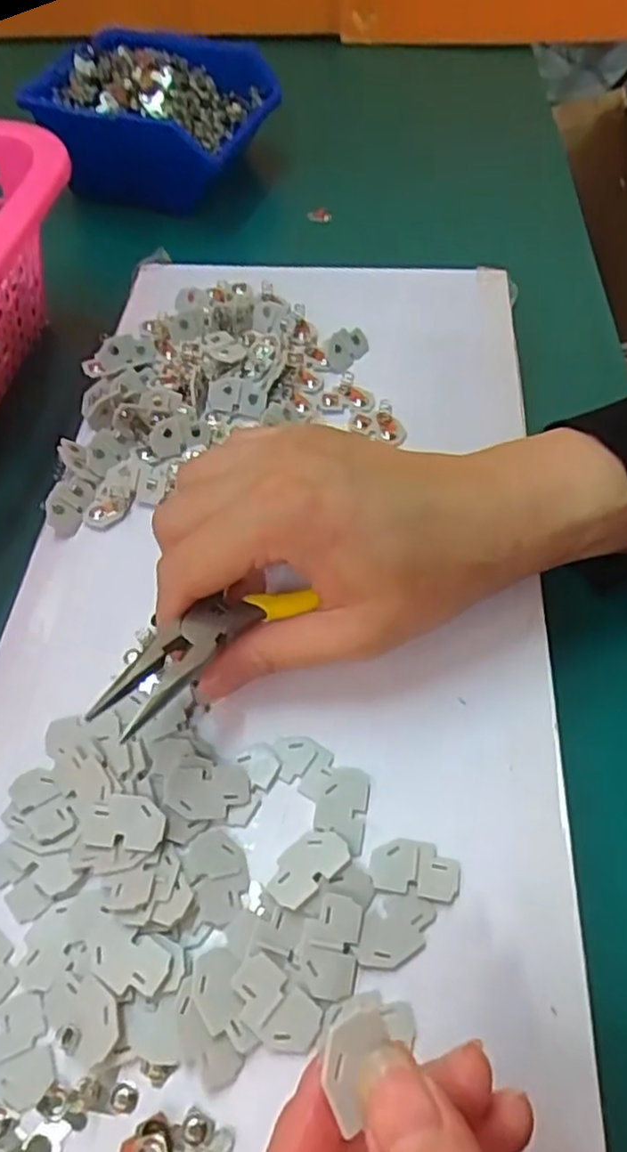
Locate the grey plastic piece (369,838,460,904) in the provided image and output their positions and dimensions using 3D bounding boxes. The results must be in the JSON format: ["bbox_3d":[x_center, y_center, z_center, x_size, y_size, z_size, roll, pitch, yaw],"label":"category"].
[{"bbox_3d":[0.032,0.089,0.220,0.026,0.004,0.017,7,55,7],"label":"grey plastic piece"}]

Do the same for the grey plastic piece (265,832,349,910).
[{"bbox_3d":[-0.002,0.088,0.219,0.025,0.004,0.017,-33,44,-26],"label":"grey plastic piece"}]

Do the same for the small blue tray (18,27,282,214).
[{"bbox_3d":[-0.102,-0.309,0.481,0.124,0.065,0.128,15,56,13],"label":"small blue tray"}]

